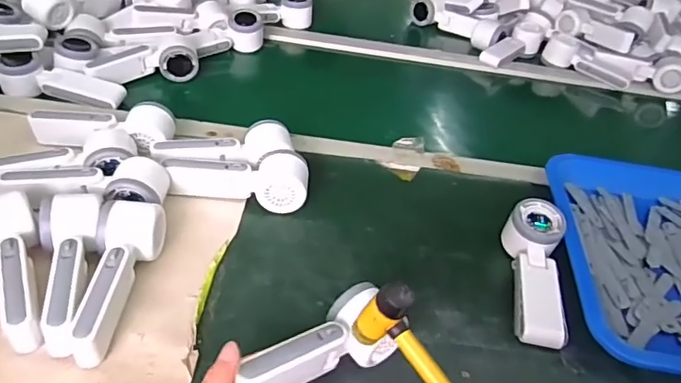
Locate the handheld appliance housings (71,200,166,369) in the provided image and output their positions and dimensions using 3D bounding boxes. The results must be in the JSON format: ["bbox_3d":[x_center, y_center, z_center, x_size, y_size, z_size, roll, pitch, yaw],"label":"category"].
[{"bbox_3d":[-0.203,0.078,0.488,0.057,0.055,0.157,1,41,-7],"label":"handheld appliance housings"}]

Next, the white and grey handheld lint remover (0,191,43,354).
[{"bbox_3d":[-0.294,0.073,0.481,0.050,0.062,0.154,-19,47,-28],"label":"white and grey handheld lint remover"}]

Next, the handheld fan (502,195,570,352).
[{"bbox_3d":[0.208,0.079,0.557,0.055,0.046,0.160,11,41,4],"label":"handheld fan"}]

